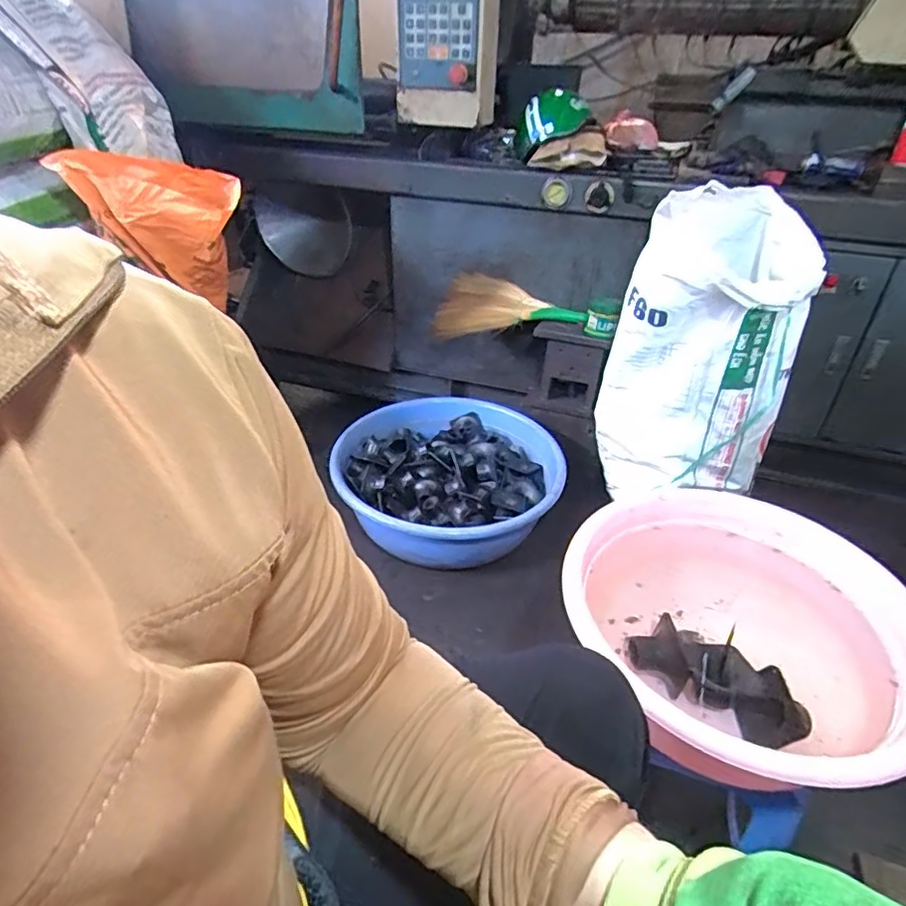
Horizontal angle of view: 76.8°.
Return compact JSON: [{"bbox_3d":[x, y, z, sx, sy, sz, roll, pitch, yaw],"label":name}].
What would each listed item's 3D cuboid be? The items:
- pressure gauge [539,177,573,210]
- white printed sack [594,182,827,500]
[{"bbox_3d":[0.271,-0.680,1.499,0.079,0.072,0.019,19,38,22],"label":"pressure gauge"},{"bbox_3d":[0.577,-0.211,1.326,0.341,0.643,0.303,-6,36,-12],"label":"white printed sack"}]

